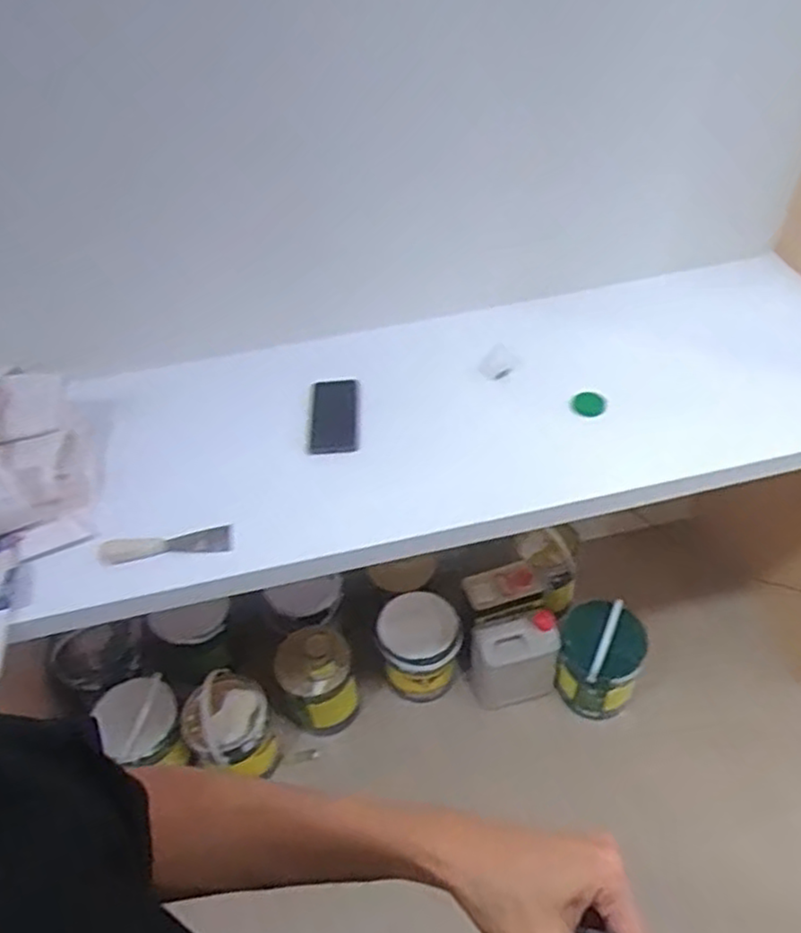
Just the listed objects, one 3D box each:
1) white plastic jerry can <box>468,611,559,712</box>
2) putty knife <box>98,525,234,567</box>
[{"bbox_3d":[0.240,0.428,1.547,0.195,0.216,0.096,-10,45,-6],"label":"white plastic jerry can"},{"bbox_3d":[-0.317,0.104,0.968,0.178,0.021,0.043,-8,45,-3],"label":"putty knife"}]

